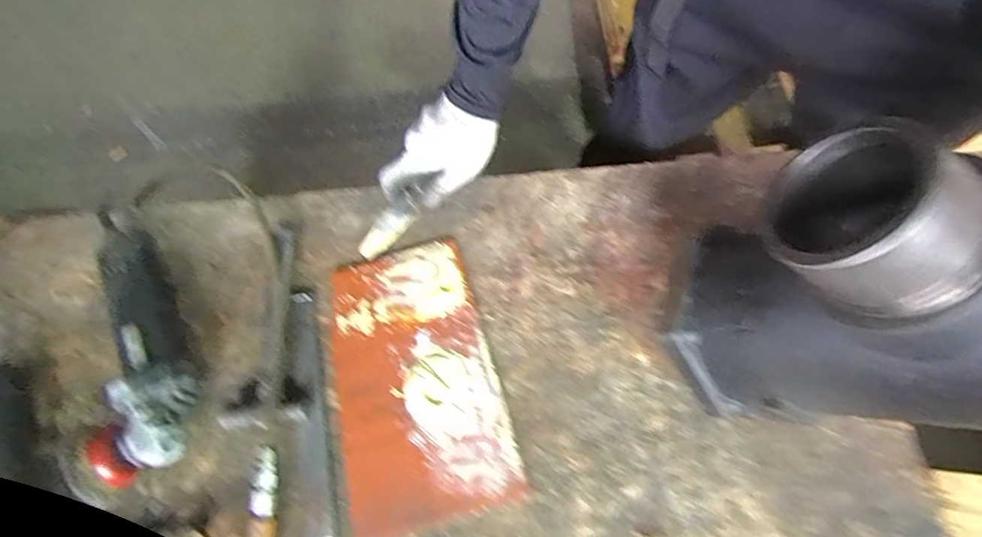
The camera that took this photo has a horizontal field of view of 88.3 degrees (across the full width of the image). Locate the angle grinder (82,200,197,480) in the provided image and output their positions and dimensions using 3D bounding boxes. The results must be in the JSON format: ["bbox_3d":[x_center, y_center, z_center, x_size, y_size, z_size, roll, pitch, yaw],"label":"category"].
[{"bbox_3d":[-0.380,0.066,0.563,0.092,0.064,0.322,-14,70,-4],"label":"angle grinder"}]

